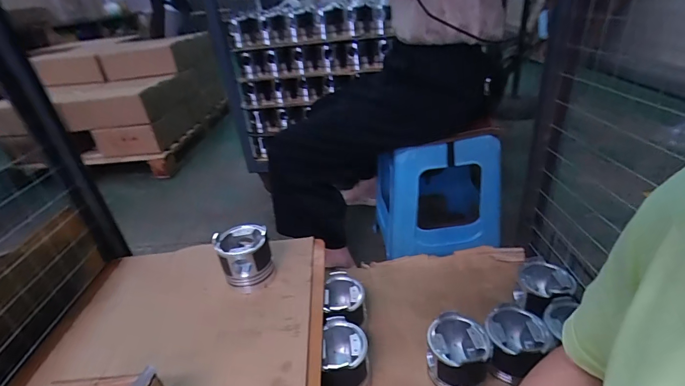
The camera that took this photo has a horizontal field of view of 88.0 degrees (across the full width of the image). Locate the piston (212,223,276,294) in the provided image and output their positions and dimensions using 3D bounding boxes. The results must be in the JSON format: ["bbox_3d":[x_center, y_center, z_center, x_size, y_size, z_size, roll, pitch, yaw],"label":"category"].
[{"bbox_3d":[-0.192,0.127,0.708,0.096,0.103,0.096,-18,32,-18],"label":"piston"}]

